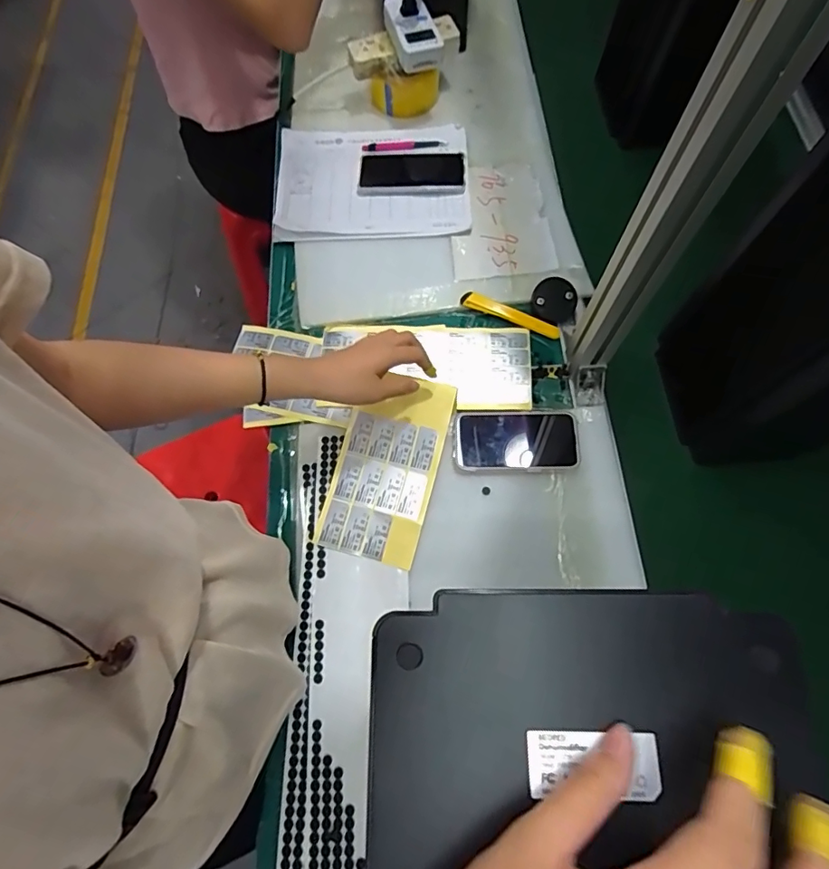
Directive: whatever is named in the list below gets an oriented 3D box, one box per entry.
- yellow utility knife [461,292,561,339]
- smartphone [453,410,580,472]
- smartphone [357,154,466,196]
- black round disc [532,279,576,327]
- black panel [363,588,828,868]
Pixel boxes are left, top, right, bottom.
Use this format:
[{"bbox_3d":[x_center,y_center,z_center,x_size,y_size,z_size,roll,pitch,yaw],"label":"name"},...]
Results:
[{"bbox_3d":[0.130,-0.164,0.693,0.137,0.015,0.020,21,72,10],"label":"yellow utility knife"},{"bbox_3d":[0.125,0.008,0.630,0.149,0.016,0.080,4,70,4],"label":"smartphone"},{"bbox_3d":[-0.004,-0.398,0.782,0.160,0.009,0.083,3,70,3],"label":"smartphone"},{"bbox_3d":[0.192,-0.182,0.694,0.061,0.018,0.064,-1,70,2],"label":"black round disc"},{"bbox_3d":[0.073,0.131,0.220,0.187,0.011,0.122,-3,70,1],"label":"black panel"}]

